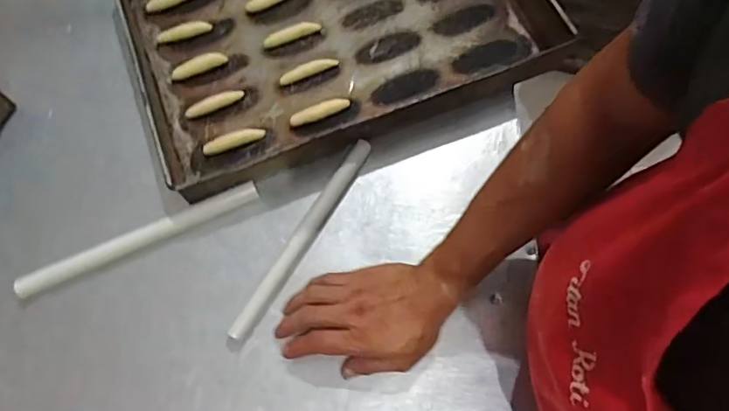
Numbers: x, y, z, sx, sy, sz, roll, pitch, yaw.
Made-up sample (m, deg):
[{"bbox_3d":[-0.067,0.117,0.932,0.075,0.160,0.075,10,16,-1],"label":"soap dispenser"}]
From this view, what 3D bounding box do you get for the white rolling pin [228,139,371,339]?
[{"bbox_3d":[-0.068,0.034,0.630,0.019,0.017,0.266,30,73,12],"label":"white rolling pin"}]

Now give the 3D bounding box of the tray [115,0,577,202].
[{"bbox_3d":[-0.045,-0.259,0.717,0.521,0.063,0.378,-20,70,-6],"label":"tray"}]

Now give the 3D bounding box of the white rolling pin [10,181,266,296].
[{"bbox_3d":[-0.256,0.039,0.629,0.281,0.017,0.019,-24,70,-8],"label":"white rolling pin"}]

